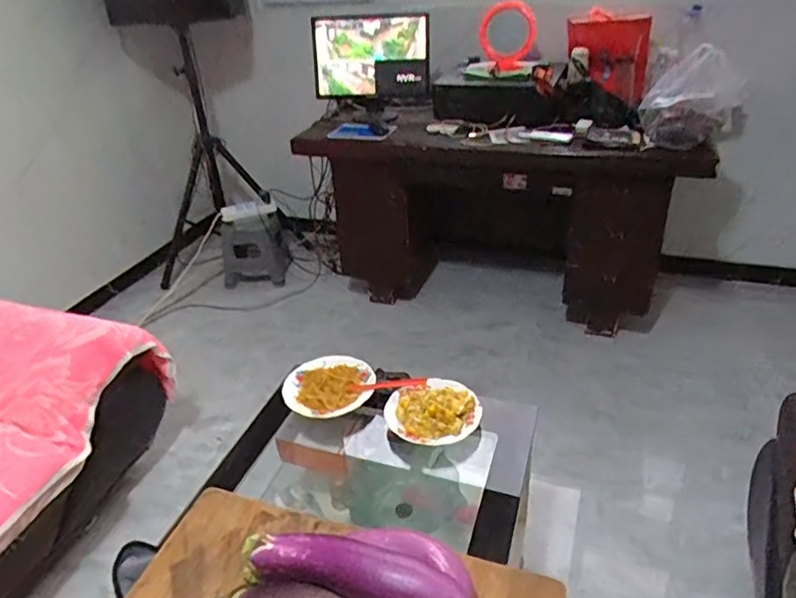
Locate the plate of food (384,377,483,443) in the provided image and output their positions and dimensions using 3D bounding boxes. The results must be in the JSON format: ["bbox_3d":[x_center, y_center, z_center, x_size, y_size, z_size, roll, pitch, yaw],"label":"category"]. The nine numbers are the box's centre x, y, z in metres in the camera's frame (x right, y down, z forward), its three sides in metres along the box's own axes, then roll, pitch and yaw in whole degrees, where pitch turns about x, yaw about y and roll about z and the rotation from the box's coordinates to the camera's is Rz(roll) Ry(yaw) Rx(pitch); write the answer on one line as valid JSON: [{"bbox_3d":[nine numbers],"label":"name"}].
[{"bbox_3d":[0.073,0.236,1.224,0.199,0.045,0.159,-4,32,-1],"label":"plate of food"}]

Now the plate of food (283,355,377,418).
[{"bbox_3d":[-0.155,0.189,1.285,0.199,0.032,0.178,15,37,27],"label":"plate of food"}]

